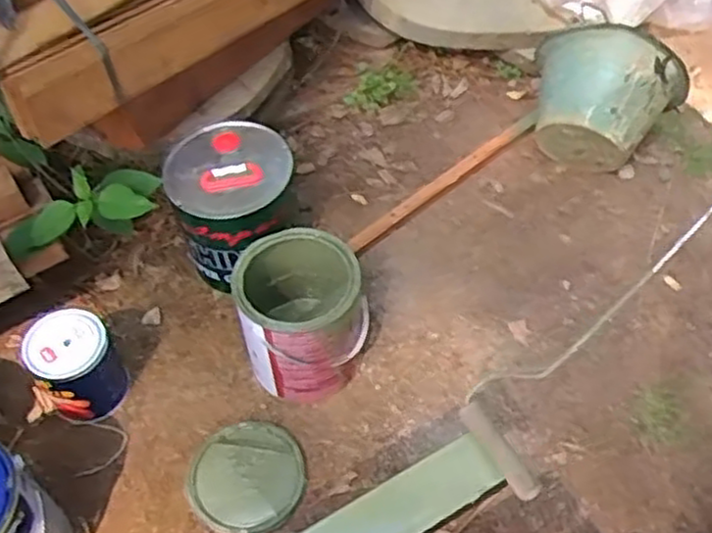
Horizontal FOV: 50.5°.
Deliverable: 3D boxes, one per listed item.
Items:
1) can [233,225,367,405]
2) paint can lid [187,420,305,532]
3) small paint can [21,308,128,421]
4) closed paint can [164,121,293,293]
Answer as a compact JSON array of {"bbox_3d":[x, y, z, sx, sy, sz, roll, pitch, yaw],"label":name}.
[{"bbox_3d":[-0.073,0.068,1.060,0.161,0.201,0.175,-2,51,2],"label":"can"},{"bbox_3d":[-0.148,0.283,1.019,0.150,0.015,0.151,-2,51,2],"label":"paint can lid"},{"bbox_3d":[-0.387,0.141,1.052,0.112,0.143,0.102,-30,57,-19],"label":"small paint can"},{"bbox_3d":[-0.183,-0.088,1.176,0.182,0.194,0.206,-10,51,-5],"label":"closed paint can"}]

